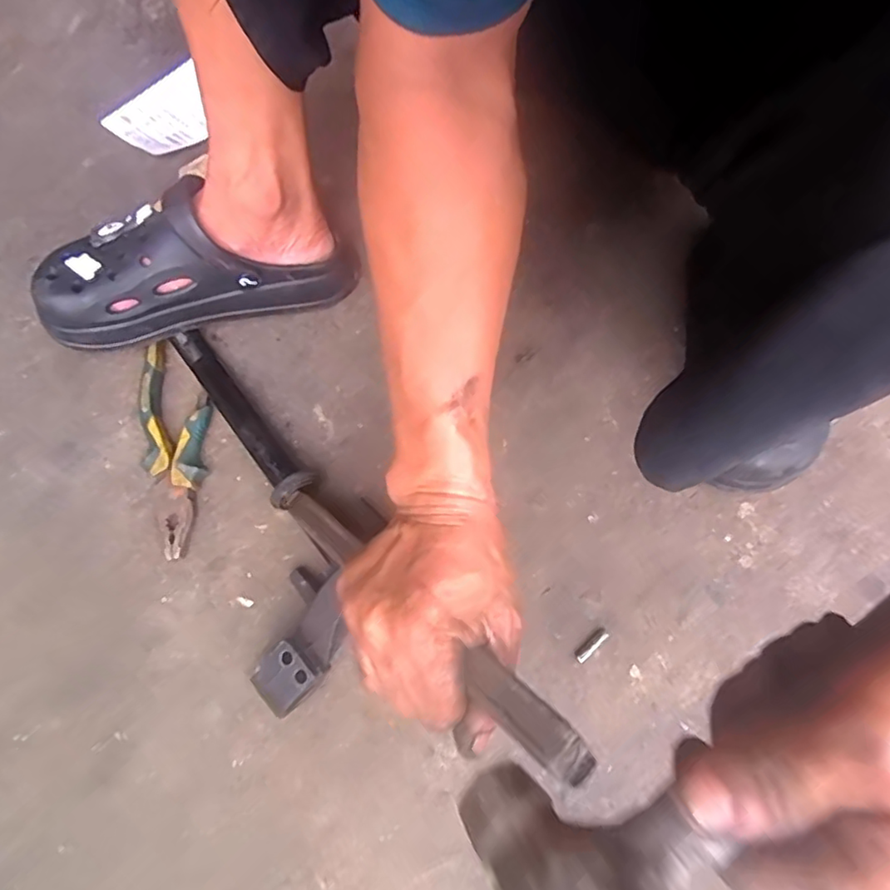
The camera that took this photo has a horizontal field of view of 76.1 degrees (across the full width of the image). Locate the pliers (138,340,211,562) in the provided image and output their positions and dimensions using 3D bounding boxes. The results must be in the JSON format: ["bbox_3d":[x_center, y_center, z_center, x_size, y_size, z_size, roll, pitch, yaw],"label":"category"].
[{"bbox_3d":[-0.218,-0.003,0.464,0.052,0.024,0.186,-12,68,-4],"label":"pliers"}]

